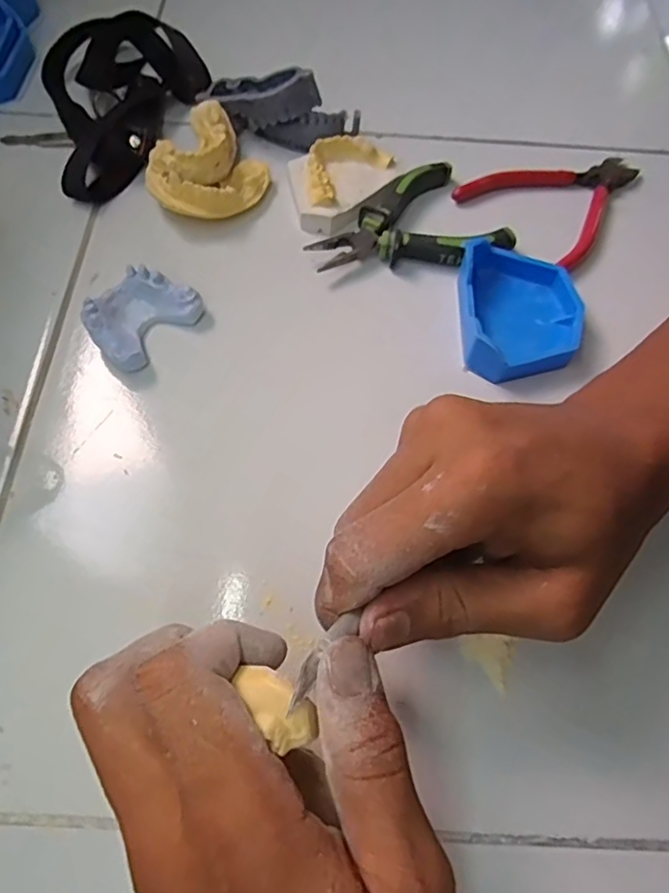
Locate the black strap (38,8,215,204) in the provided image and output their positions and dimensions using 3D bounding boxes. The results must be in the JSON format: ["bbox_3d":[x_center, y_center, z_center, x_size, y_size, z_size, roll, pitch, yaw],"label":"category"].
[{"bbox_3d":[-0.136,-0.236,0.399,0.101,0.026,0.159,-14,64,-10],"label":"black strap"}]

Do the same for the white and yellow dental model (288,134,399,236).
[{"bbox_3d":[0.006,-0.161,0.365,0.063,0.019,0.055,-12,64,-9],"label":"white and yellow dental model"}]

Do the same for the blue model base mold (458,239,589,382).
[{"bbox_3d":[0.100,-0.073,0.327,0.064,0.022,0.077,2,62,-2],"label":"blue model base mold"}]

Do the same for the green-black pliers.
[{"bbox_3d":[0.041,-0.126,0.353,0.107,0.015,0.075,-28,67,-16],"label":"green-black pliers"}]

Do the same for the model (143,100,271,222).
[{"bbox_3d":[-0.079,-0.175,0.366,0.071,0.028,0.082,-12,64,-9],"label":"model"}]

